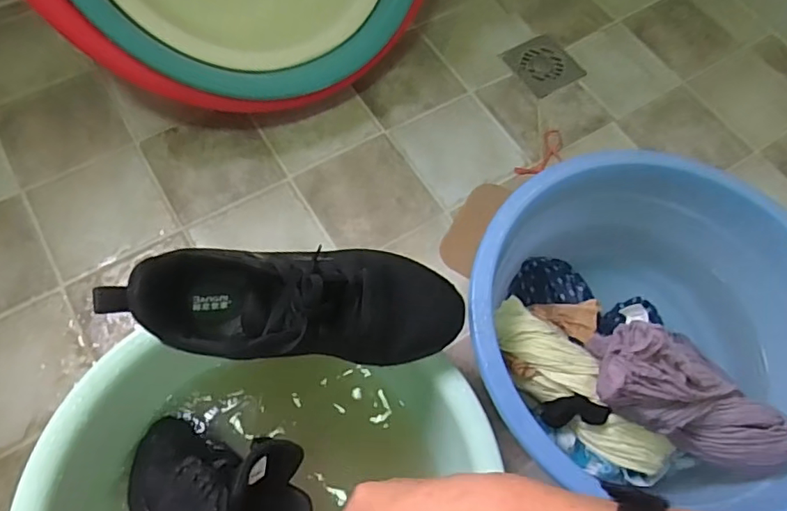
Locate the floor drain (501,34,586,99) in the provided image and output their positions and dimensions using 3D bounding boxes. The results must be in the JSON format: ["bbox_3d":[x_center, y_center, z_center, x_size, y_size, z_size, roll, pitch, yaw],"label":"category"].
[{"bbox_3d":[0.236,-0.298,0.844,0.097,0.007,0.098,-28,70,-16],"label":"floor drain"}]

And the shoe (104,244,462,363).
[{"bbox_3d":[-0.080,0.039,0.448,0.282,0.083,0.100,-2,65,-5],"label":"shoe"}]

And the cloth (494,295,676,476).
[{"bbox_3d":[0.175,0.126,0.524,0.074,0.039,0.201,-32,71,-17],"label":"cloth"}]

